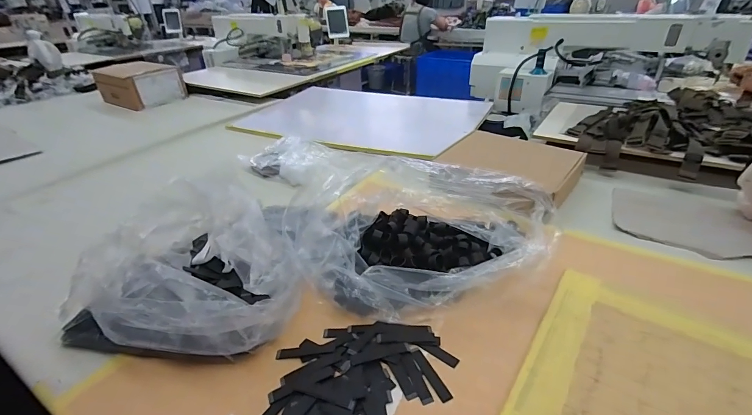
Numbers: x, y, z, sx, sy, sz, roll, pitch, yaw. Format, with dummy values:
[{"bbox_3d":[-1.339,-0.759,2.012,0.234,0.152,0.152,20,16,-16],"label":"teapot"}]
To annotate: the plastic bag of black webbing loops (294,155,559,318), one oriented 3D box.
[{"bbox_3d":[0.090,0.033,0.655,0.422,0.205,0.269,-6,32,-3],"label":"plastic bag of black webbing loops"}]

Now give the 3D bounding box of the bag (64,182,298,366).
[{"bbox_3d":[-0.293,0.092,0.643,0.357,0.139,0.308,0,32,6],"label":"bag"}]

